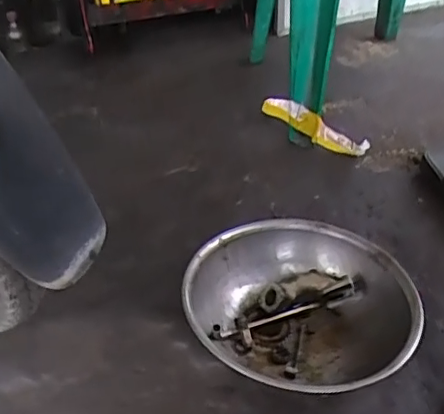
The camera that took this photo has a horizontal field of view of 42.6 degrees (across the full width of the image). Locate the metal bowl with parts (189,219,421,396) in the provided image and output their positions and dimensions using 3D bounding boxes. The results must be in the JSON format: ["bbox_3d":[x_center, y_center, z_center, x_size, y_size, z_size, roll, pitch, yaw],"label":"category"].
[{"bbox_3d":[0.089,0.127,0.665,0.251,0.096,0.256,-1,36,0],"label":"metal bowl with parts"}]

